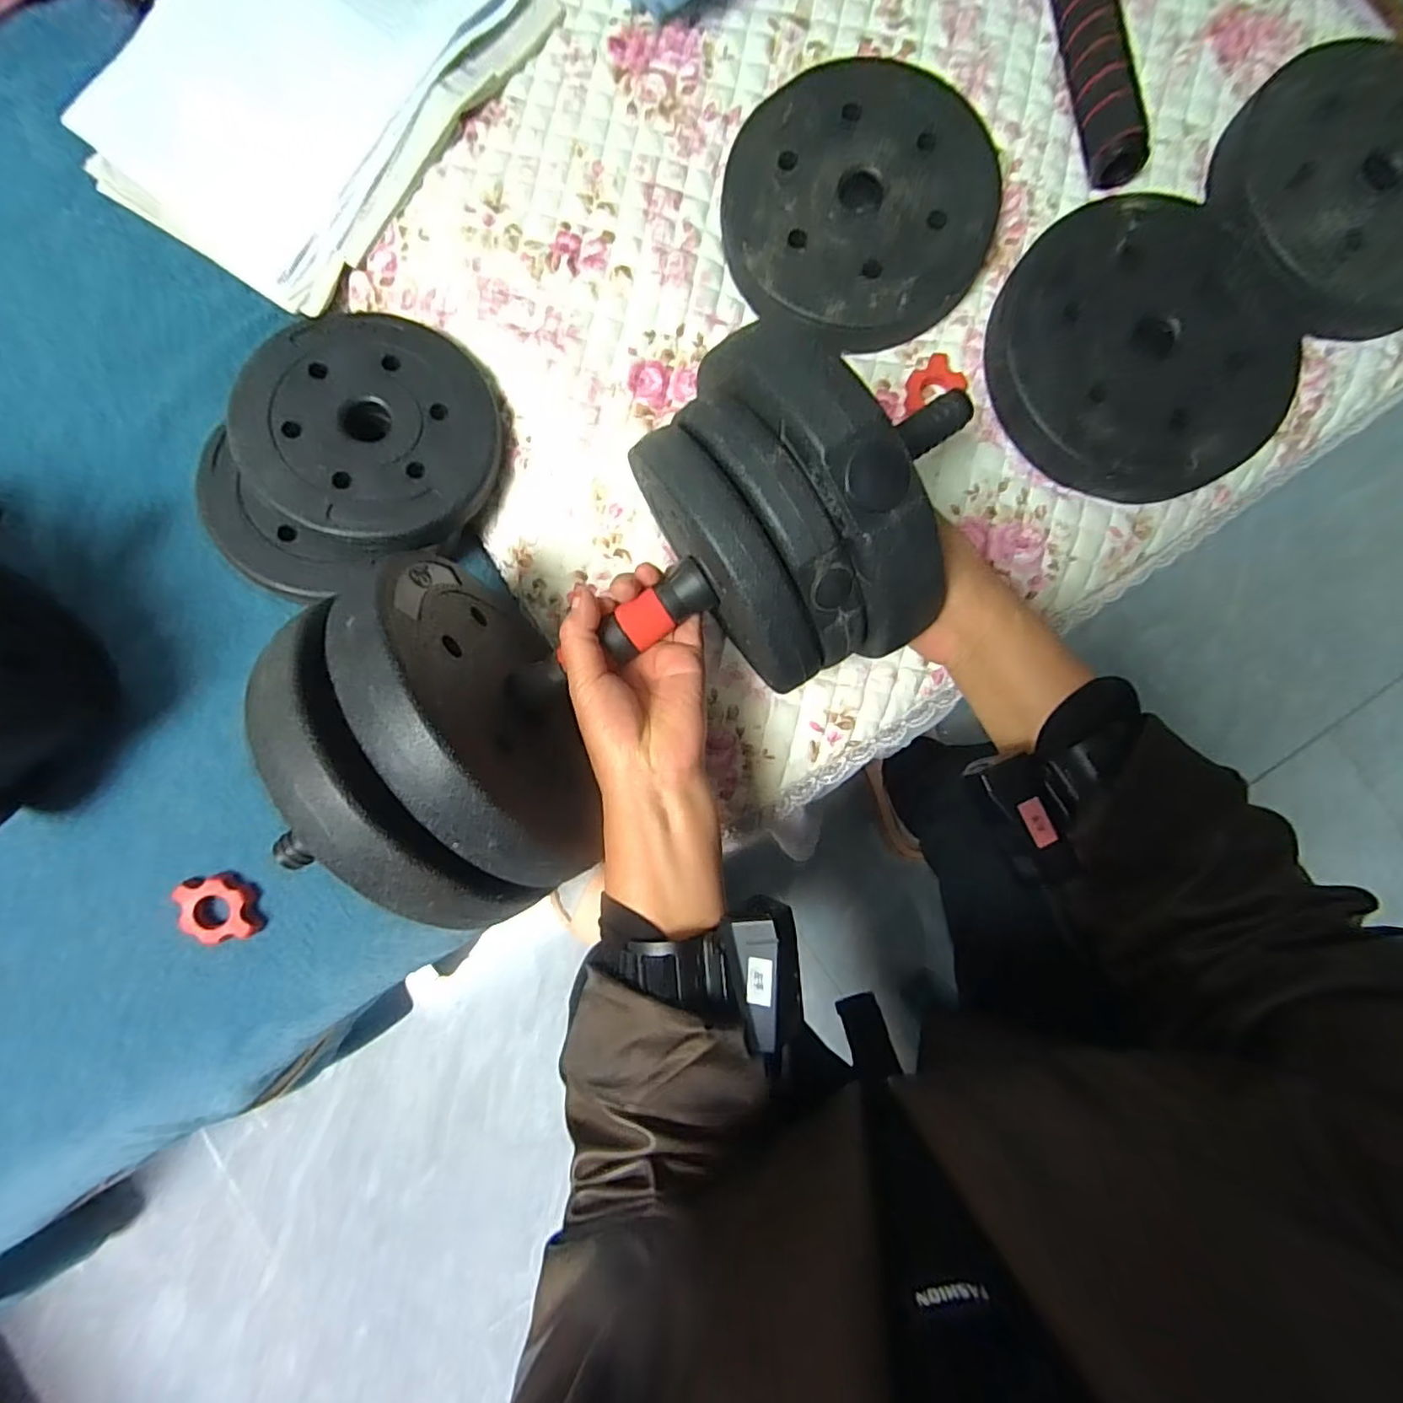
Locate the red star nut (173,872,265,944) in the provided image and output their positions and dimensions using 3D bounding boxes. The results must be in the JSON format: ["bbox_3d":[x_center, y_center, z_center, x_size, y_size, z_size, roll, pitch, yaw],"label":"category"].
[{"bbox_3d":[-0.327,0.140,0.412,0.043,0.016,0.047,-12,85,-2],"label":"red star nut"}]

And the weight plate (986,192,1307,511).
[{"bbox_3d":[0.323,-0.257,0.442,0.214,0.034,0.208,0,85,-1],"label":"weight plate"}]

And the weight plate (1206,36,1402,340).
[{"bbox_3d":[0.515,-0.397,0.468,0.227,0.039,0.204,-13,86,-2],"label":"weight plate"}]

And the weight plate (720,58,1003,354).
[{"bbox_3d":[0.117,-0.368,0.452,0.194,0.027,0.197,0,85,-1],"label":"weight plate"}]

